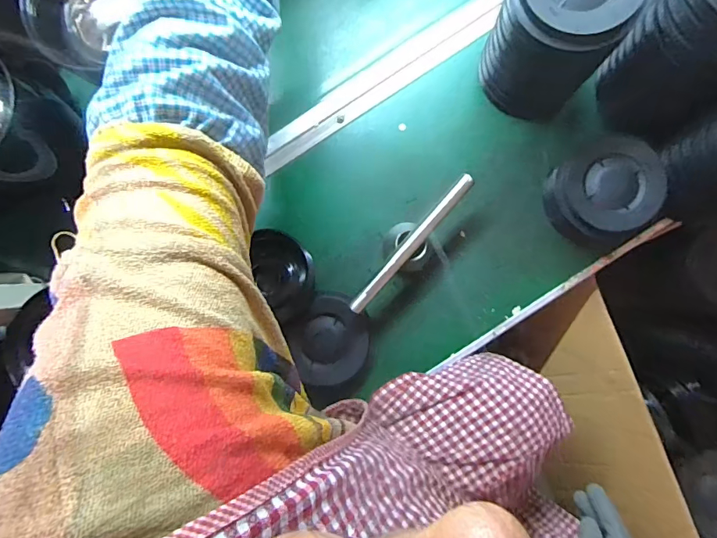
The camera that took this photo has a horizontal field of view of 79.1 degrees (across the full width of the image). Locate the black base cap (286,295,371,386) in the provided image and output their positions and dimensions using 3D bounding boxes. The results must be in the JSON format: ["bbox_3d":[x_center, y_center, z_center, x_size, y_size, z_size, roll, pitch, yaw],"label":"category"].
[{"bbox_3d":[-0.034,0.088,0.536,0.095,0.037,0.095,0,88,2],"label":"black base cap"}]

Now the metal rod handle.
[{"bbox_3d":[0.061,-0.028,0.496,0.017,0.012,0.198,41,90,3],"label":"metal rod handle"}]

